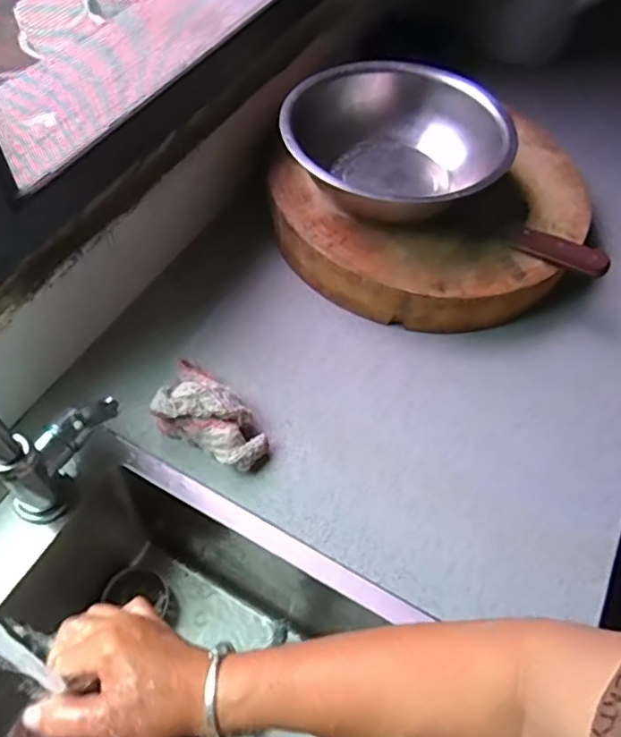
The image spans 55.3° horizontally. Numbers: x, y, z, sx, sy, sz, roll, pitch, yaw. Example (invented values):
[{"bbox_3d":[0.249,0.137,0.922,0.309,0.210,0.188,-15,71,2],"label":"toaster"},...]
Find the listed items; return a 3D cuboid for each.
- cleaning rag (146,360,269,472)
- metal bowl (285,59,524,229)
[{"bbox_3d":[-0.103,0.050,0.601,0.127,0.062,0.073,36,61,18],"label":"cleaning rag"},{"bbox_3d":[0.102,-0.270,0.727,0.256,0.094,0.256,2,57,-3],"label":"metal bowl"}]

